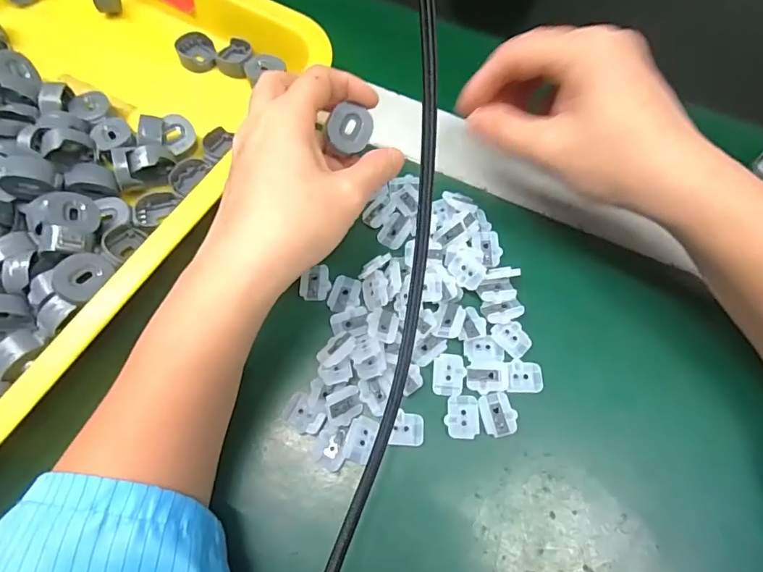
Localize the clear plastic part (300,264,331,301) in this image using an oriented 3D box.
[{"bbox_3d":[-0.038,-0.003,0.269,0.017,0.004,0.022,-1,66,0],"label":"clear plastic part"}]

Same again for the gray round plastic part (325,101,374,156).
[{"bbox_3d":[-0.019,-0.086,0.263,0.025,0.011,0.028,14,87,-21],"label":"gray round plastic part"}]

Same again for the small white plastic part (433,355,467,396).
[{"bbox_3d":[0.036,0.047,0.247,0.017,0.004,0.021,3,66,2],"label":"small white plastic part"}]

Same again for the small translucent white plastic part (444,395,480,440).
[{"bbox_3d":[0.041,0.067,0.241,0.017,0.005,0.022,0,66,1],"label":"small translucent white plastic part"}]

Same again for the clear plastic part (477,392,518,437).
[{"bbox_3d":[0.060,0.065,0.239,0.017,0.004,0.021,-9,66,-3],"label":"clear plastic part"}]

